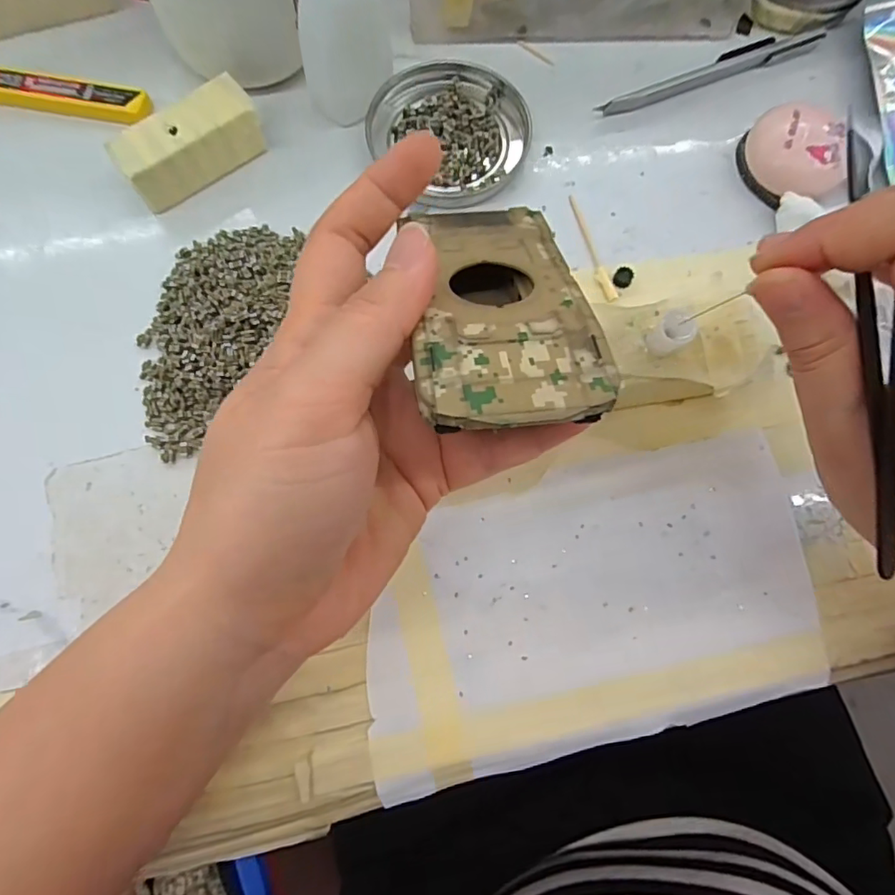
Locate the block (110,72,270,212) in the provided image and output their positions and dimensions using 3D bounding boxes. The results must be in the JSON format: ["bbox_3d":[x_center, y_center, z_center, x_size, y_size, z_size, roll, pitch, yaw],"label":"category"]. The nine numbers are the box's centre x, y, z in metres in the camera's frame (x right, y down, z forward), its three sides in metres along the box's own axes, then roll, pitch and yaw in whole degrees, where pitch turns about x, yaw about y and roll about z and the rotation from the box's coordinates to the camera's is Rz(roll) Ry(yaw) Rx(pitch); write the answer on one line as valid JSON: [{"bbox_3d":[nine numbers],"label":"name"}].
[{"bbox_3d":[-0.119,-0.141,0.256,0.064,0.022,0.026,-37,80,-9],"label":"block"}]

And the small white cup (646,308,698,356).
[{"bbox_3d":[0.086,-0.044,0.211,0.014,0.016,0.013,0,75,-1],"label":"small white cup"}]

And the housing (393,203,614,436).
[{"bbox_3d":[0.016,-0.040,0.159,0.047,0.011,0.095,-1,48,-1],"label":"housing"}]

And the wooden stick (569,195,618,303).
[{"bbox_3d":[0.068,-0.096,0.266,0.006,0.004,0.060,-16,78,-5],"label":"wooden stick"}]

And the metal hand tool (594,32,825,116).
[{"bbox_3d":[0.136,-0.195,0.288,0.123,0.008,0.015,-22,78,-6],"label":"metal hand tool"}]

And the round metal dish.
[{"bbox_3d":[0.003,-0.160,0.278,0.080,0.007,0.077,0,77,-1],"label":"round metal dish"}]

